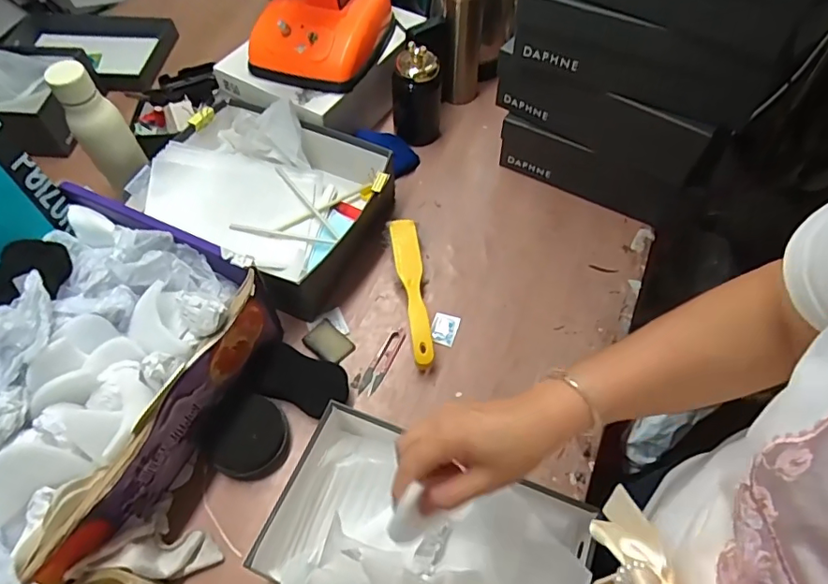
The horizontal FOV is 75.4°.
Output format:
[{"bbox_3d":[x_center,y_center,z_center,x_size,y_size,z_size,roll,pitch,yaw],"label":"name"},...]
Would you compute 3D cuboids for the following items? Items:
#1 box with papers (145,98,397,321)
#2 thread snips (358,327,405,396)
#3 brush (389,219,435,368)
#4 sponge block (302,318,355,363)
[{"bbox_3d":[-0.215,-0.145,0.785,0.327,0.123,0.274,30,63,18],"label":"box with papers"},{"bbox_3d":[-0.041,0.090,0.702,0.022,0.009,0.099,25,62,15],"label":"thread snips"},{"bbox_3d":[0.001,-0.001,0.737,0.037,0.039,0.222,-8,58,-4],"label":"brush"},{"bbox_3d":[-0.114,0.068,0.715,0.061,0.010,0.046,38,66,22],"label":"sponge block"}]

